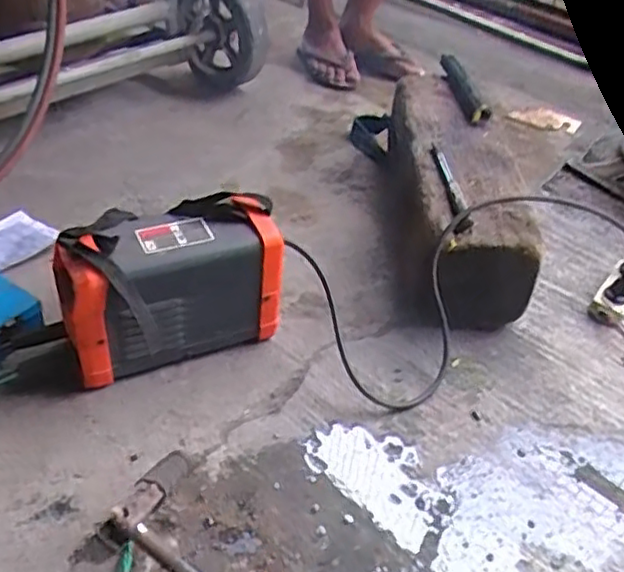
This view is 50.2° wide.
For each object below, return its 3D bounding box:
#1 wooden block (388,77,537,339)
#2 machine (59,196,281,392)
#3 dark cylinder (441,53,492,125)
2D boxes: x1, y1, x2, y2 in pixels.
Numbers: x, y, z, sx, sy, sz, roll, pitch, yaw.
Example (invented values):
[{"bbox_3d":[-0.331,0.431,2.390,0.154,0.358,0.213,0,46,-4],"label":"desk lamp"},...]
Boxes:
[{"bbox_3d":[0.214,-0.149,1.038,0.161,0.159,0.497,5,40,-1],"label":"wooden block"},{"bbox_3d":[-0.164,0.002,0.787,0.248,0.174,0.126,-15,44,-23],"label":"machine"},{"bbox_3d":[0.256,-0.344,1.141,0.034,0.030,0.248,1,40,-7],"label":"dark cylinder"}]

